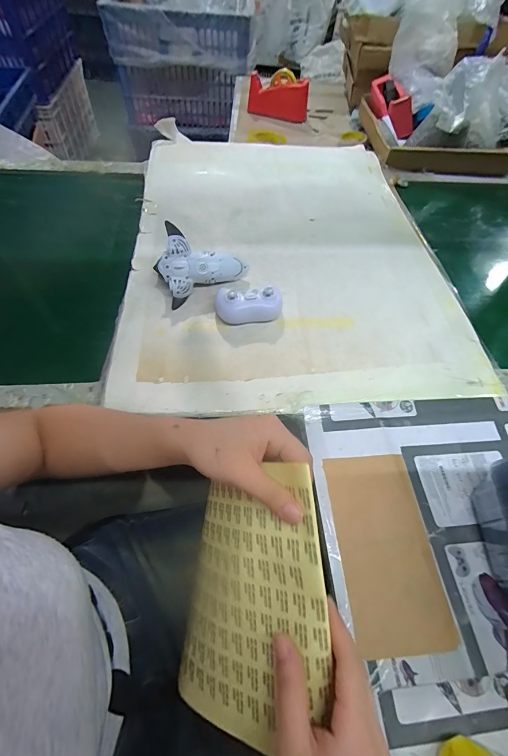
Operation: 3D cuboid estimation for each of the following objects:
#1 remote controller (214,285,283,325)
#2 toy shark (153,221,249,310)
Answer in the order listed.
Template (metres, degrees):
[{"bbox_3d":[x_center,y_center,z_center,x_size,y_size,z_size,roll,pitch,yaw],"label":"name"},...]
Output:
[{"bbox_3d":[-0.009,-0.125,0.536,0.110,0.053,0.054,-3,60,-5],"label":"remote controller"},{"bbox_3d":[-0.090,-0.205,0.559,0.150,0.104,0.068,-23,63,-17],"label":"toy shark"}]

